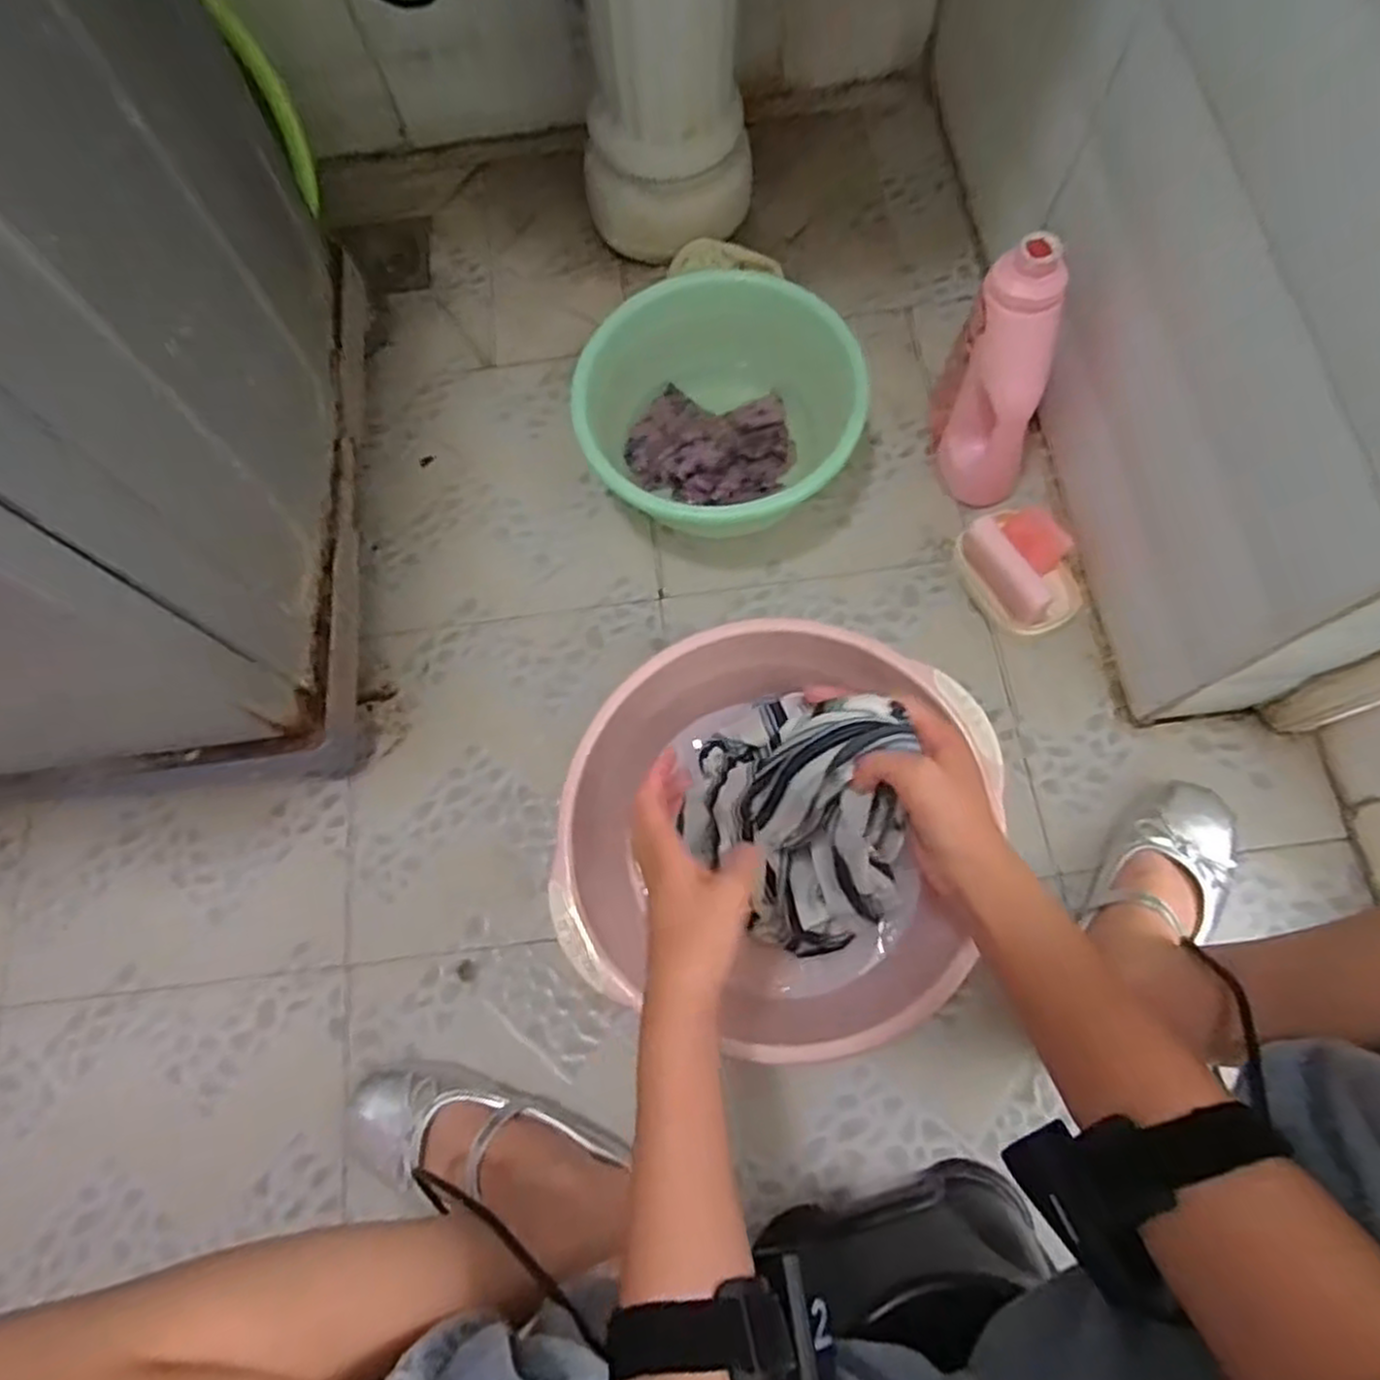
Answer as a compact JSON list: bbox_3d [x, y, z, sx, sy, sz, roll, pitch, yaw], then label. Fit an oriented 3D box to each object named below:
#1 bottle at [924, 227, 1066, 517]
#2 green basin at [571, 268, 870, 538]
[{"bbox_3d":[0.268,-0.267,0.682,0.073,0.217,0.114,3,72,4],"label":"bottle"},{"bbox_3d":[0.027,-0.243,0.733,0.250,0.123,0.224,23,74,10],"label":"green basin"}]

